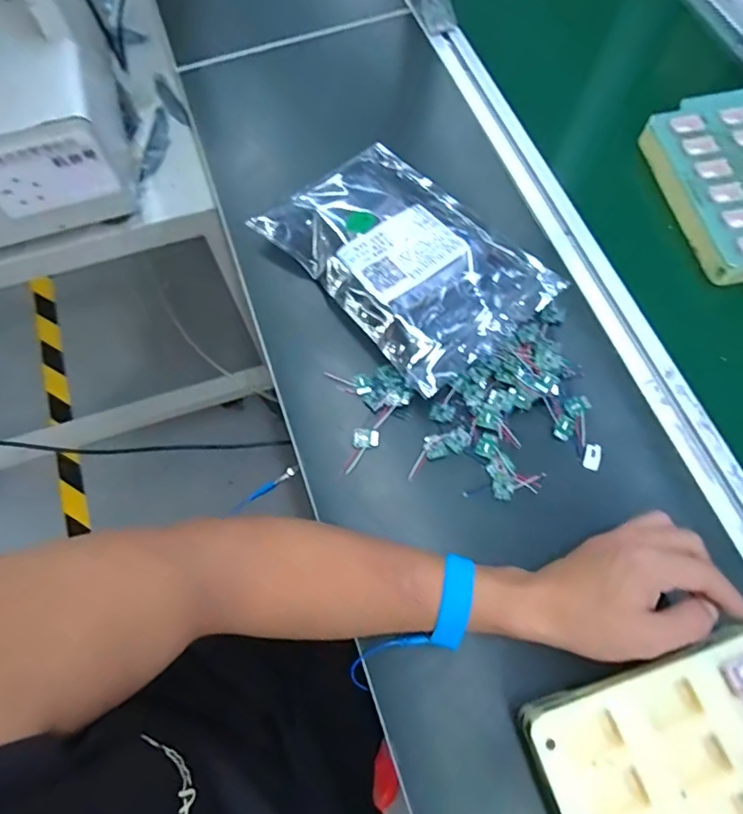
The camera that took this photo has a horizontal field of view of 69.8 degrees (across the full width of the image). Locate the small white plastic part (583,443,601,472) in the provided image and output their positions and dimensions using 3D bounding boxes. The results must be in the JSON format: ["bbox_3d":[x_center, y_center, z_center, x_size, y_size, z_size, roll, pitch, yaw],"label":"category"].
[{"bbox_3d":[0.183,0.040,0.441,0.013,0.004,0.023,18,69,7],"label":"small white plastic part"}]

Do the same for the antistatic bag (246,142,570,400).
[{"bbox_3d":[0.030,-0.143,0.496,0.171,0.040,0.251,-38,73,-14],"label":"antistatic bag"}]

